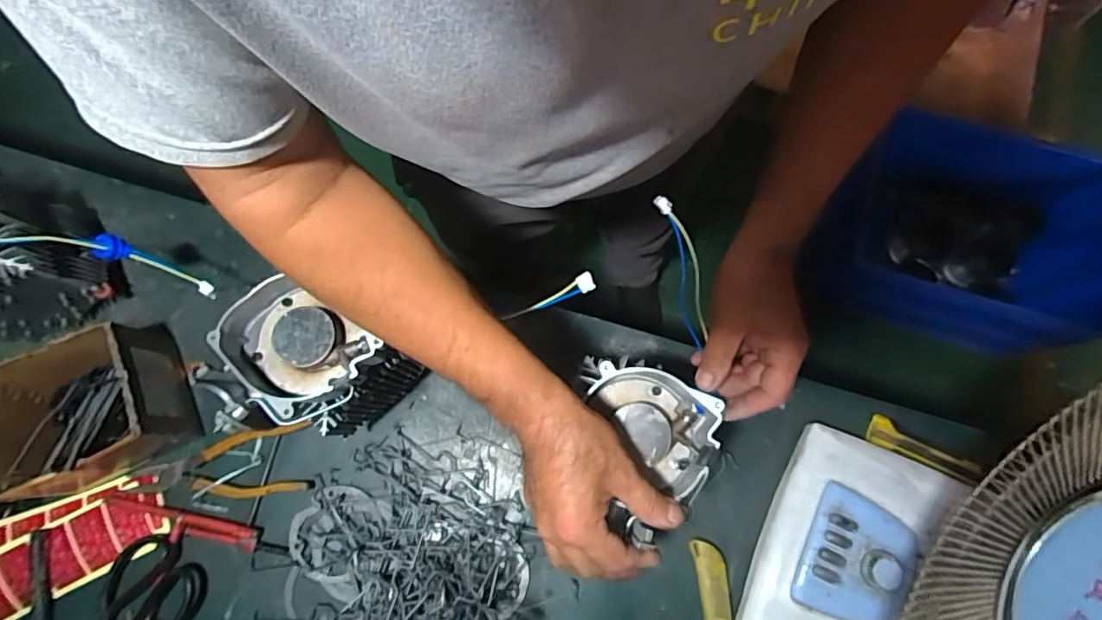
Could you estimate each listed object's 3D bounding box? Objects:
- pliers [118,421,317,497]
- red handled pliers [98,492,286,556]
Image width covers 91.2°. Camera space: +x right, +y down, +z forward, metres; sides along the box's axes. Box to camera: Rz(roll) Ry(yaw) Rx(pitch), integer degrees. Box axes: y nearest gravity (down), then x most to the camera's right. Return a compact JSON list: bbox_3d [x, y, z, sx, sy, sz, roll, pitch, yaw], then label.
[{"bbox_3d":[-0.376,0.176,0.601,0.208,0.017,0.073,-8,77,-2],"label":"pliers"},{"bbox_3d":[-0.392,0.239,0.589,0.219,0.009,0.031,12,77,2],"label":"red handled pliers"}]

